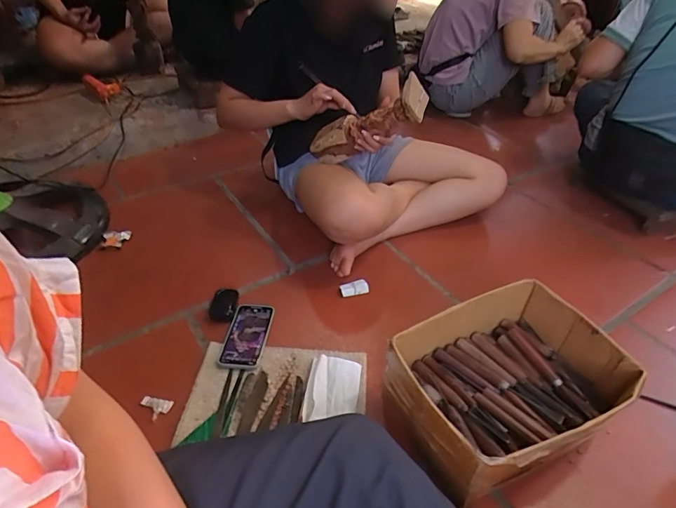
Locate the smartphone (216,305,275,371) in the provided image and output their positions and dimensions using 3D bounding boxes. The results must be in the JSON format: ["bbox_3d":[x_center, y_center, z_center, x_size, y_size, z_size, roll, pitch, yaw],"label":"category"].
[{"bbox_3d":[-0.184,0.164,0.859,0.080,0.008,0.160,4,40,5],"label":"smartphone"}]

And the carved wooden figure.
[{"bbox_3d":[0.062,-0.296,0.997,0.325,0.102,0.072,-16,26,39],"label":"carved wooden figure"}]

